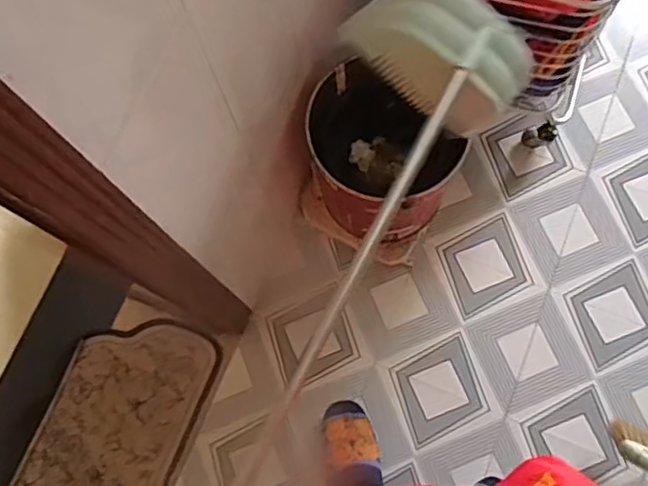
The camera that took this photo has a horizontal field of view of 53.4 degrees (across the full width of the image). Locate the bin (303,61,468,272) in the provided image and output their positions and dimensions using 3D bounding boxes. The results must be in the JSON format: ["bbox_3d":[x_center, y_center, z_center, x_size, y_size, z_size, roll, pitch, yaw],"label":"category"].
[{"bbox_3d":[0.112,-0.162,1.335,0.310,0.427,0.282,-1,74,3],"label":"bin"}]

